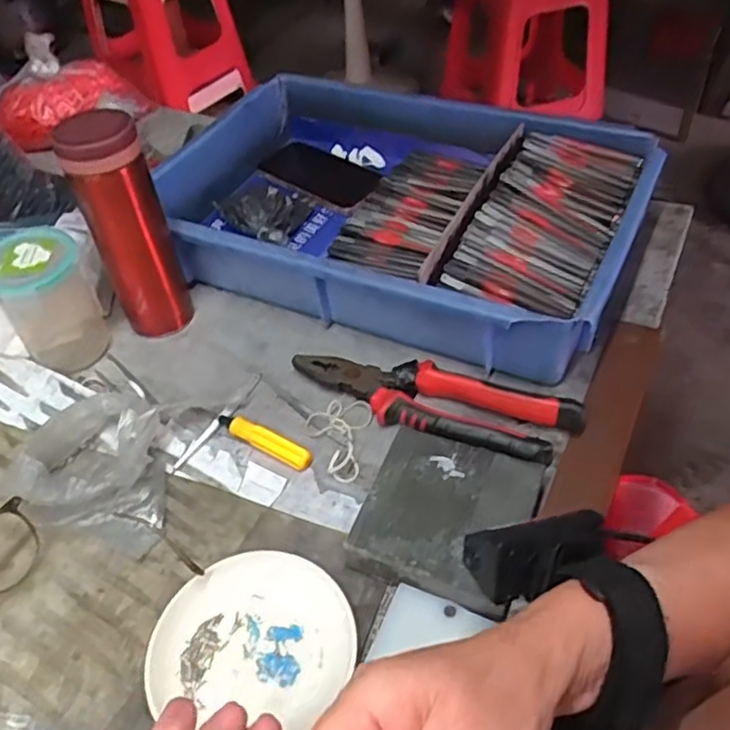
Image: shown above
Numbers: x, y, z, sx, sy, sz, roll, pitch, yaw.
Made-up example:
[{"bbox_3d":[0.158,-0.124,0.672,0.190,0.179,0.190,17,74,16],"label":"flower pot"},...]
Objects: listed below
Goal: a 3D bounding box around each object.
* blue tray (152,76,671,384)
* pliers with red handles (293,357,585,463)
[{"bbox_3d":[0.029,-0.157,0.666,0.442,0.080,0.310,19,51,22],"label":"blue tray"},{"bbox_3d":[0.046,0.027,0.528,0.221,0.023,0.057,16,50,19],"label":"pliers with red handles"}]

